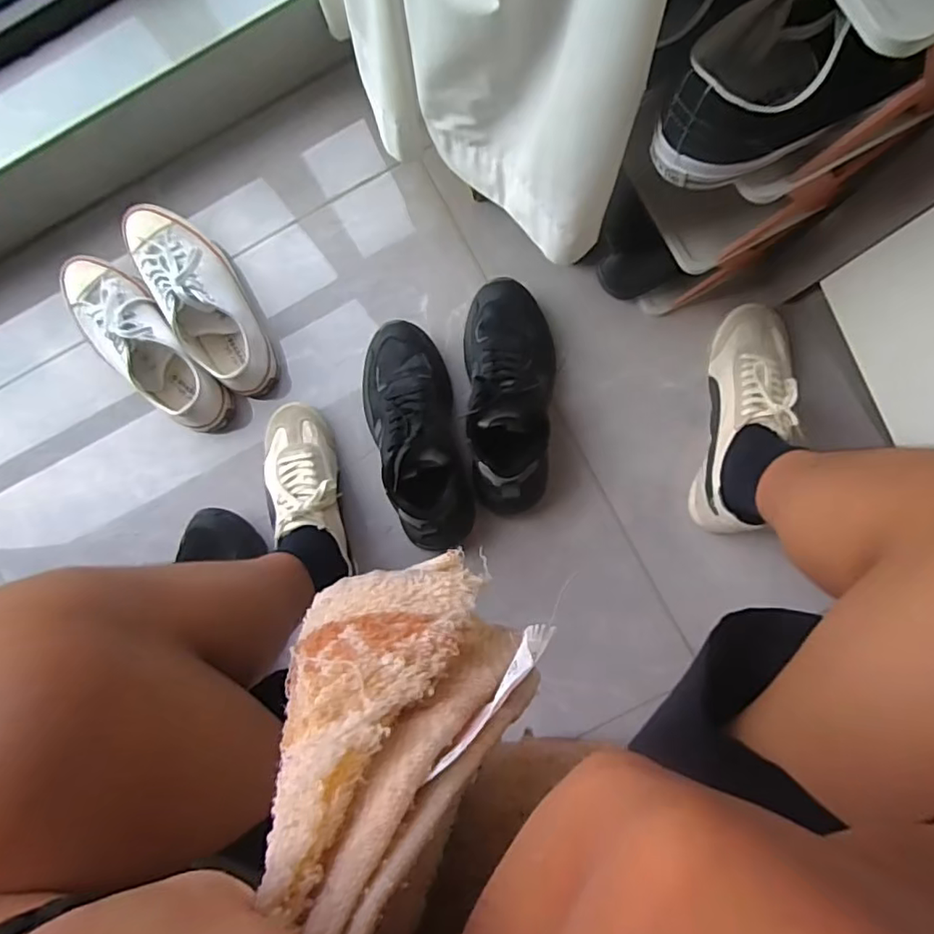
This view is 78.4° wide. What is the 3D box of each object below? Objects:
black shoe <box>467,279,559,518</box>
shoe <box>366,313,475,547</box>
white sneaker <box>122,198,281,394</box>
[{"bbox_3d":[0.059,-0.091,0.737,0.116,0.125,0.298,-3,88,3],"label":"black shoe"},{"bbox_3d":[-0.063,-0.041,0.739,0.108,0.112,0.289,-17,87,3],"label":"shoe"},{"bbox_3d":[-0.365,-0.231,0.792,0.102,0.093,0.295,-34,86,2],"label":"white sneaker"}]

